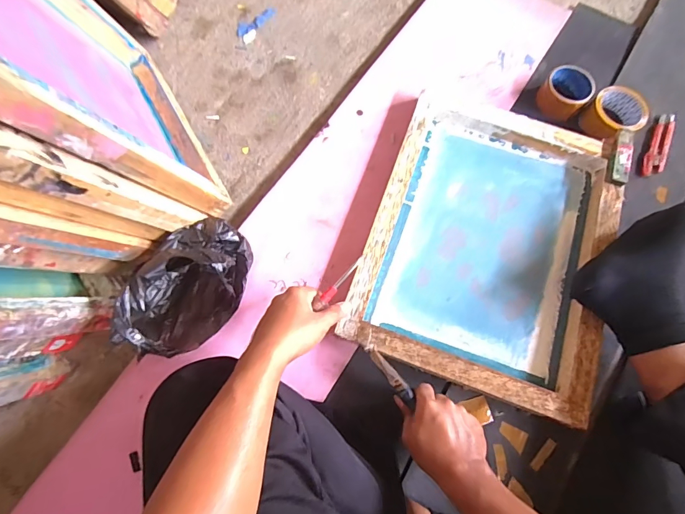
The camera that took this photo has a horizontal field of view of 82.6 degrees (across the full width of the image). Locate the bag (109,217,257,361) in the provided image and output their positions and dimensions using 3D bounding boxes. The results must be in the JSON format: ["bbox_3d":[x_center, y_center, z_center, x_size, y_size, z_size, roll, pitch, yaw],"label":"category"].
[{"bbox_3d":[-0.220,0.040,0.567,0.131,0.127,0.199,8,72,3],"label":"bag"}]

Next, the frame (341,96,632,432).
[{"bbox_3d":[0.233,-0.023,0.629,0.353,0.046,0.449,19,73,7],"label":"frame"}]

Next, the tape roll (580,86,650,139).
[{"bbox_3d":[0.498,-0.261,0.714,0.097,0.047,0.090,0,72,0],"label":"tape roll"}]

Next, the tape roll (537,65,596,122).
[{"bbox_3d":[0.414,-0.306,0.728,0.082,0.050,0.079,0,72,0],"label":"tape roll"}]

